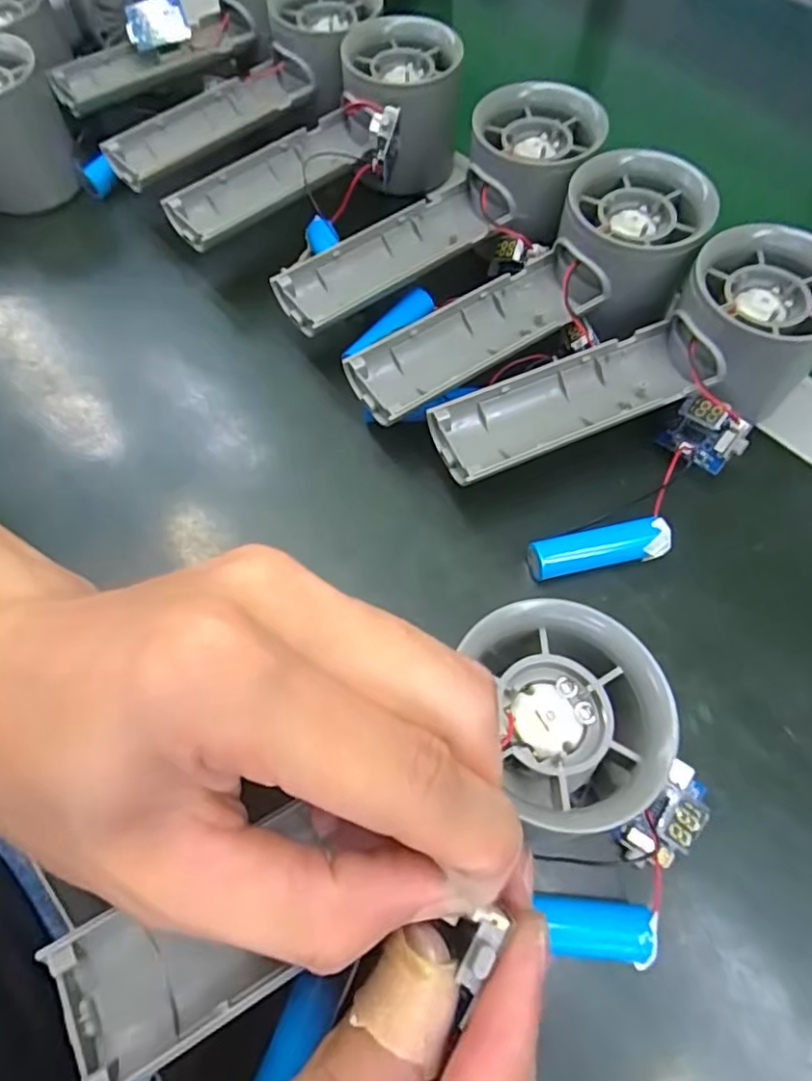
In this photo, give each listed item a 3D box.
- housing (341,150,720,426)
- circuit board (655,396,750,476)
[{"bbox_3d":[0.047,-0.101,0.248,0.154,0.040,0.056,-24,62,-11],"label":"housing"},{"bbox_3d":[0.116,-0.040,0.240,0.027,0.027,0.015,33,67,19],"label":"circuit board"}]

